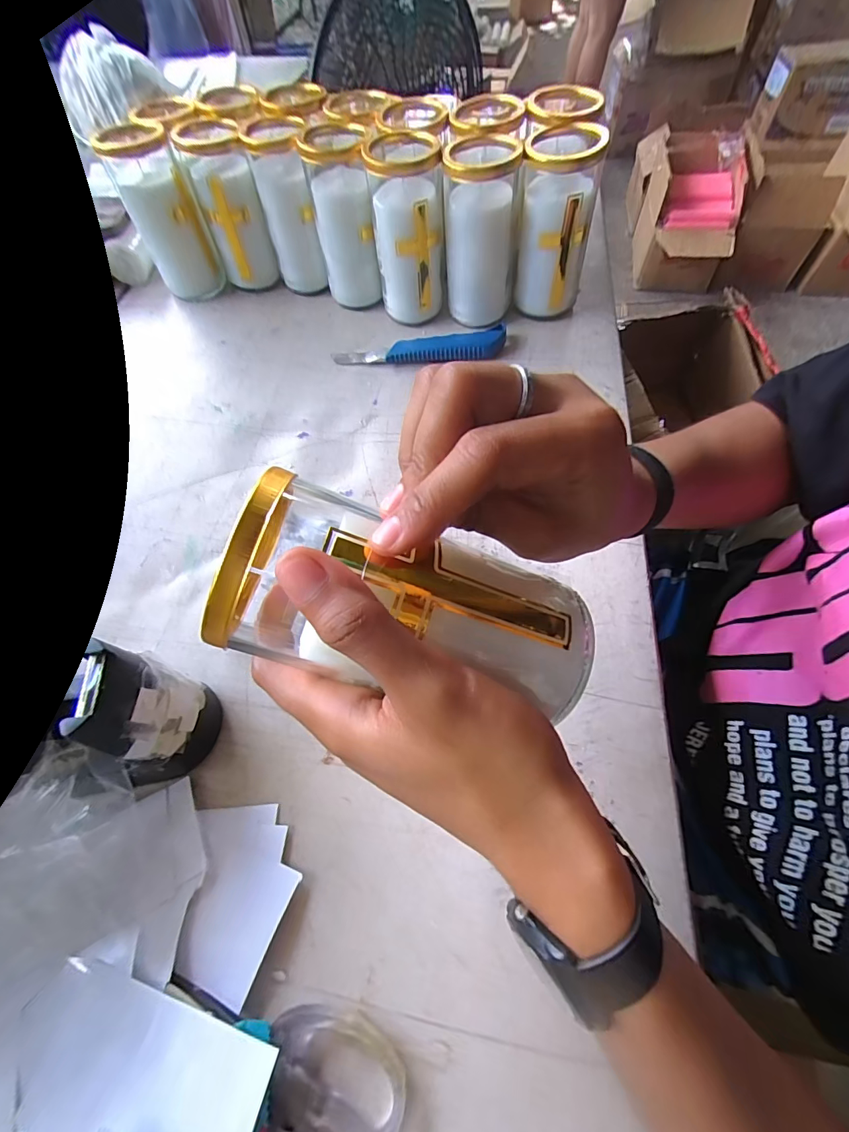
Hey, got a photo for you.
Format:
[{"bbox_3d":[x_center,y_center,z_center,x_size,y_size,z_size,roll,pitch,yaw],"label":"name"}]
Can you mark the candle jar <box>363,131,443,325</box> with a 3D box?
[{"bbox_3d":[-0.016,-0.327,0.427,0.062,0.136,0.075,-2,61,2],"label":"candle jar"}]

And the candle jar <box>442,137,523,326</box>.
[{"bbox_3d":[0.054,-0.315,0.415,0.065,0.132,0.064,3,61,5],"label":"candle jar"}]

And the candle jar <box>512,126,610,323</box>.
[{"bbox_3d":[0.125,-0.322,0.414,0.068,0.134,0.078,12,62,10],"label":"candle jar"}]

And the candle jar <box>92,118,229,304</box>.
[{"bbox_3d":[-0.277,-0.374,0.461,0.067,0.142,0.067,-26,63,-11],"label":"candle jar"}]

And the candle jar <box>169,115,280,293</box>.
[{"bbox_3d":[-0.205,-0.380,0.466,0.060,0.135,0.064,-16,61,-6],"label":"candle jar"}]

